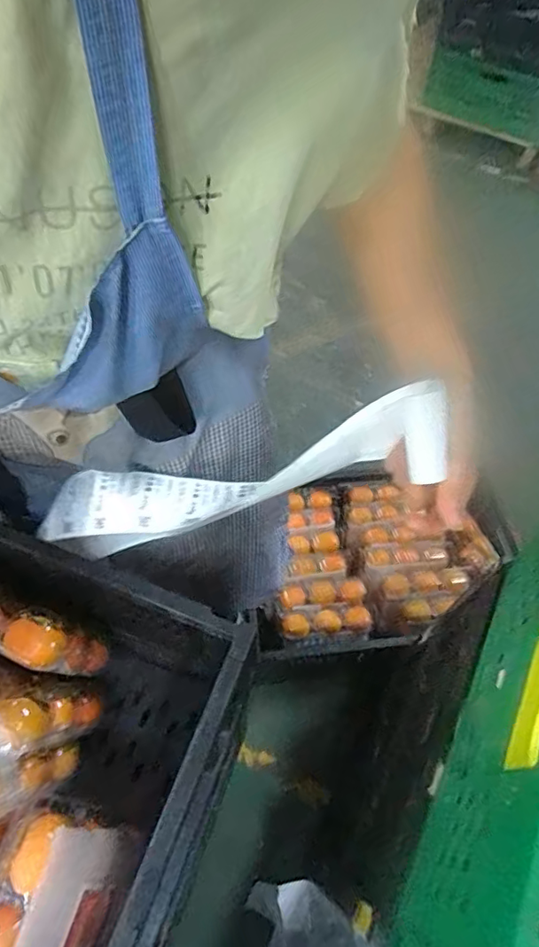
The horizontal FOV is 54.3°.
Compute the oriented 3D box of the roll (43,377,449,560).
[{"bbox_3d":[-0.037,0.017,0.449,0.370,0.081,0.068,-17,55,22],"label":"roll"}]

